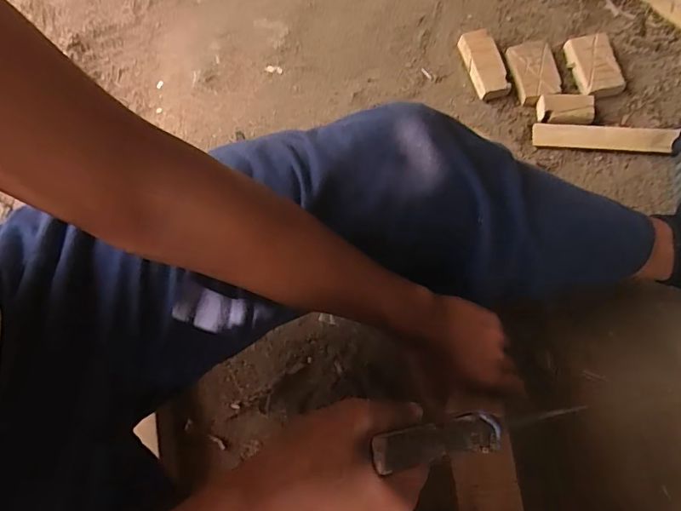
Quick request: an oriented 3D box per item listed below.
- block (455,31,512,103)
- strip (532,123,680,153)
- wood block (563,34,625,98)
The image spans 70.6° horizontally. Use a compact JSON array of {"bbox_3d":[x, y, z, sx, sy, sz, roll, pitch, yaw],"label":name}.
[{"bbox_3d":[0.204,-0.274,0.691,0.042,0.025,0.107,-18,74,-4],"label":"block"},{"bbox_3d":[0.359,-0.160,0.655,0.184,0.016,0.033,5,74,3],"label":"strip"},{"bbox_3d":[0.365,-0.271,0.683,0.063,0.022,0.095,-13,74,-2],"label":"wood block"}]

